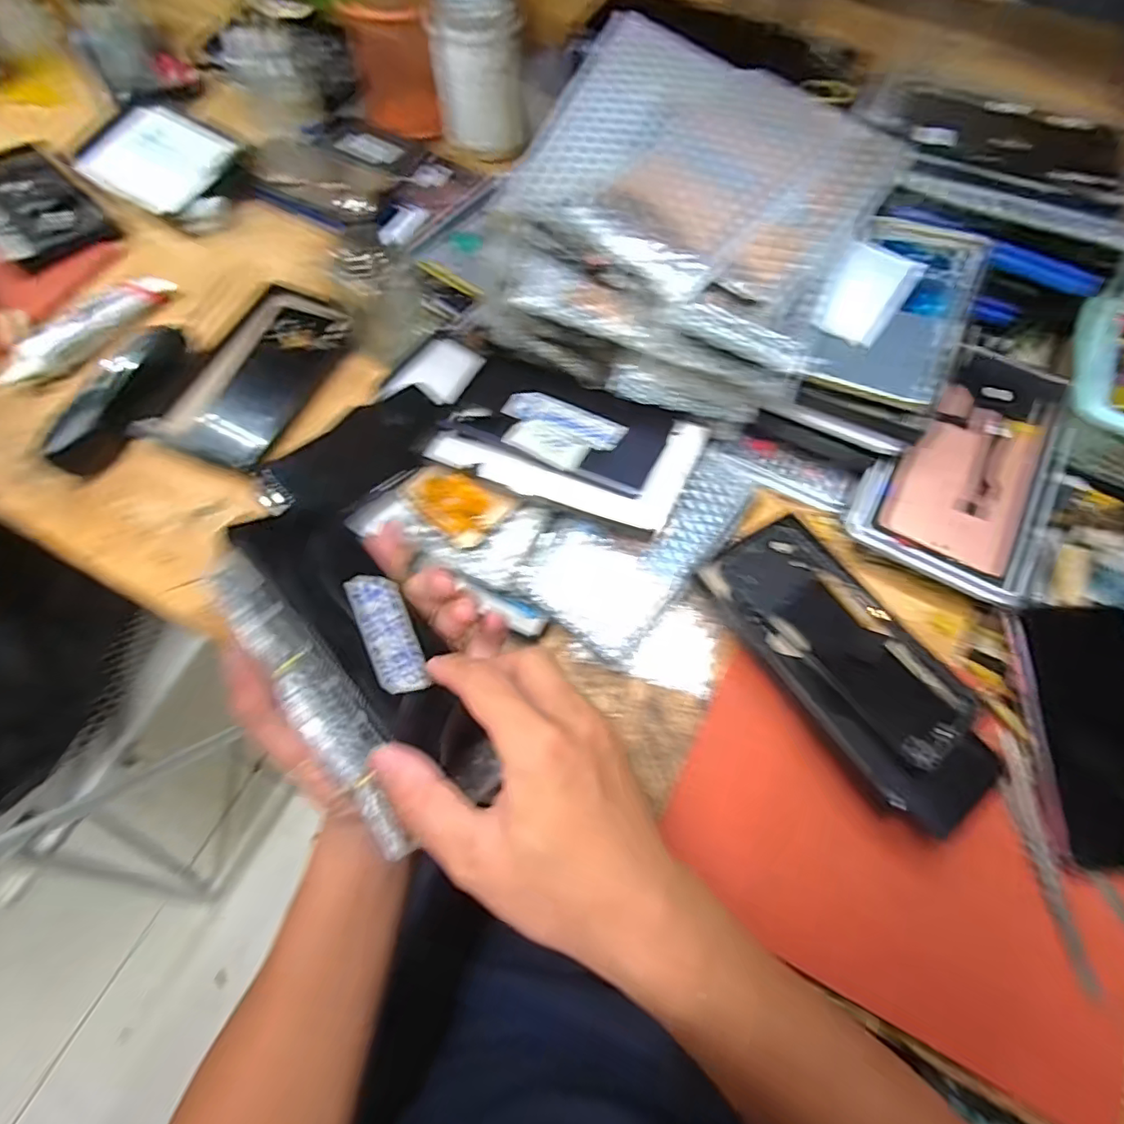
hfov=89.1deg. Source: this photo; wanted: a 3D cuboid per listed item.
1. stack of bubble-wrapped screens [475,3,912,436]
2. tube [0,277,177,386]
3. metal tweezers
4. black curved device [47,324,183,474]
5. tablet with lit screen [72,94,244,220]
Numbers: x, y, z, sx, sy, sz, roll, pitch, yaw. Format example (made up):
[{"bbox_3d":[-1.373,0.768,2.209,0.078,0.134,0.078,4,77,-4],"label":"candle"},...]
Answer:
[{"bbox_3d":[0.079,-0.208,0.381,0.209,0.115,0.210,23,70,10],"label":"stack of bubble-wrapped screens"},{"bbox_3d":[-0.390,-0.195,0.470,0.042,0.023,0.147,31,71,12],"label":"tube"},{"bbox_3d":[0.271,0.165,0.320,0.015,0.004,0.132,-5,68,-1],"label":"metal tweezers"},{"bbox_3d":[-0.339,-0.128,0.441,0.029,0.042,0.134,20,69,8],"label":"black curved device"},{"bbox_3d":[-0.387,-0.391,0.551,0.167,0.018,0.114,33,76,14],"label":"tablet with lit screen"}]

